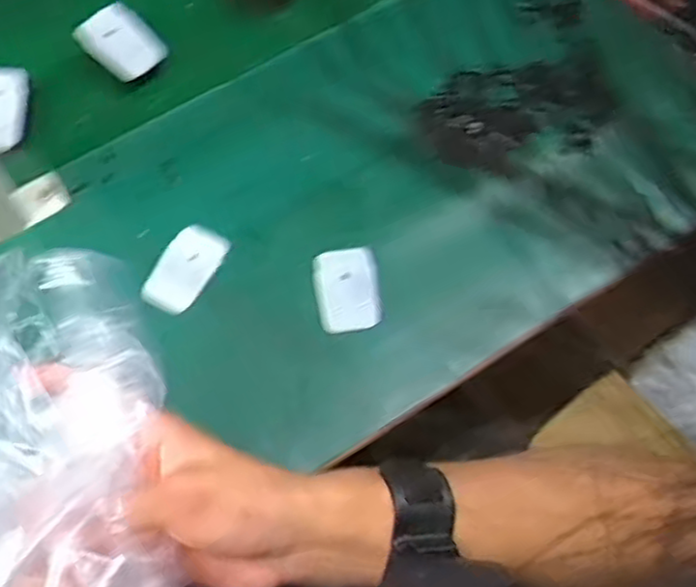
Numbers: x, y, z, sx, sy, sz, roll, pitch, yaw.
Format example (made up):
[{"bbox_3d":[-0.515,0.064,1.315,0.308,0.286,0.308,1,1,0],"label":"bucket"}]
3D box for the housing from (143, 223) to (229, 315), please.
[{"bbox_3d":[-0.133,-0.021,0.575,0.050,0.011,0.073,25,69,11],"label":"housing"}]

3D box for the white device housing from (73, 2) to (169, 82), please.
[{"bbox_3d":[-0.210,-0.232,0.657,0.057,0.026,0.073,-40,72,-15],"label":"white device housing"}]

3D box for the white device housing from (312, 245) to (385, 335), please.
[{"bbox_3d":[0.000,-0.002,0.573,0.050,0.020,0.066,-7,67,-2],"label":"white device housing"}]

